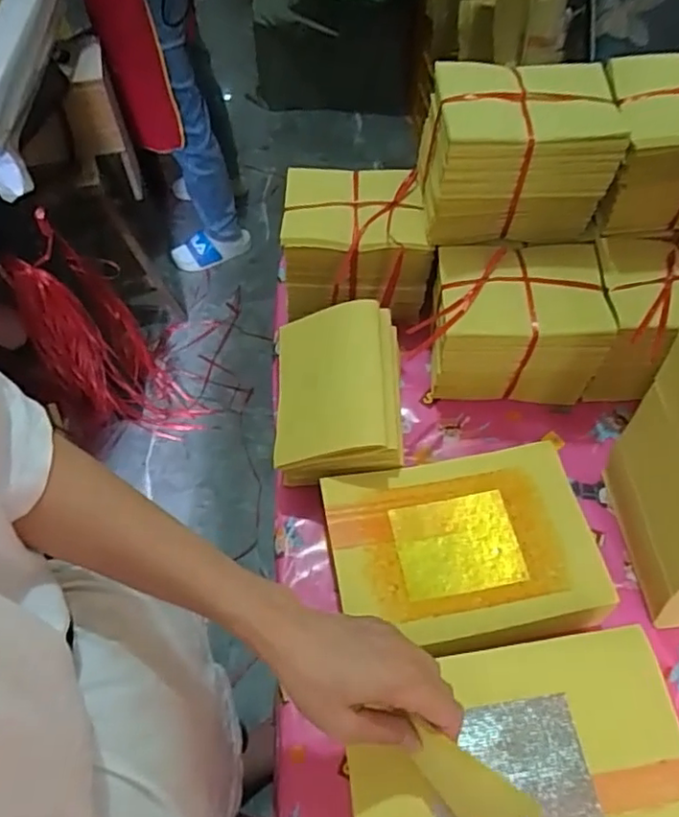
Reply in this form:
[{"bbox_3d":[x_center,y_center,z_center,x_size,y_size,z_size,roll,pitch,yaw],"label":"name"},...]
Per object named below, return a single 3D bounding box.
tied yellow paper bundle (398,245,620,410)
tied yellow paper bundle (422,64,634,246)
[{"bbox_3d":[0.181,-0.090,0.662,0.174,0.127,0.122,-1,58,1],"label":"tied yellow paper bundle"},{"bbox_3d":[0.174,-0.255,0.621,0.168,0.132,0.115,-4,58,-1],"label":"tied yellow paper bundle"}]

